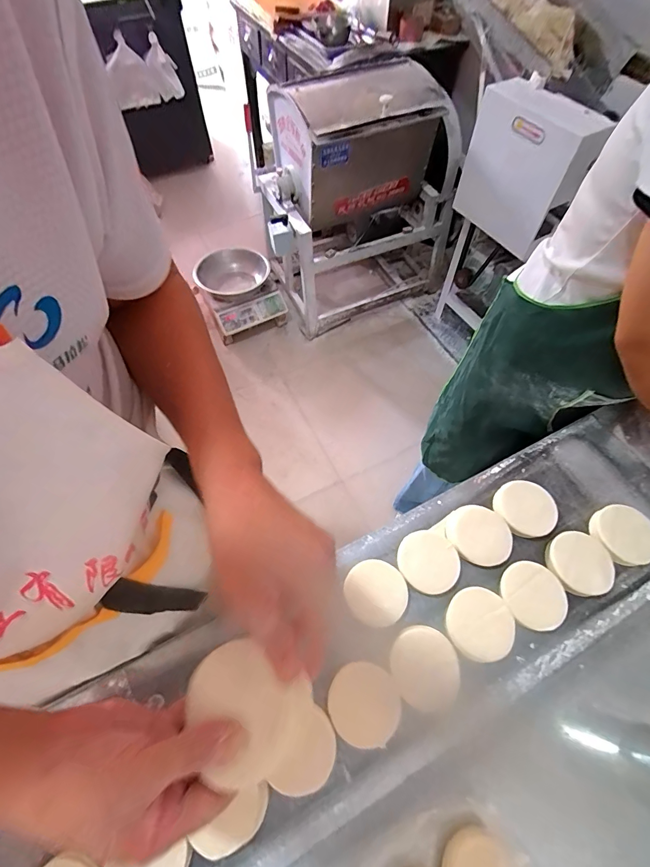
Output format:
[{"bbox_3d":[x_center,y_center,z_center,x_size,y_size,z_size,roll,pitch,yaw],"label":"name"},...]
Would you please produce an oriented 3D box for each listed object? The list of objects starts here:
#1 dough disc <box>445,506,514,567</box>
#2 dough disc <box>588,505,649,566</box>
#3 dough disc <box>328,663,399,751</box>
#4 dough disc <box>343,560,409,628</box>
[{"bbox_3d":[0.230,0.149,0.569,0.093,0.013,0.084,28,65,17],"label":"dough disc"},{"bbox_3d":[0.446,0.151,0.574,0.085,0.024,0.087,-1,60,1],"label":"dough disc"},{"bbox_3d":[0.048,0.333,0.472,0.084,0.008,0.083,-1,60,1],"label":"dough disc"},{"bbox_3d":[0.070,0.220,0.532,0.084,0.015,0.079,-1,60,1],"label":"dough disc"}]

